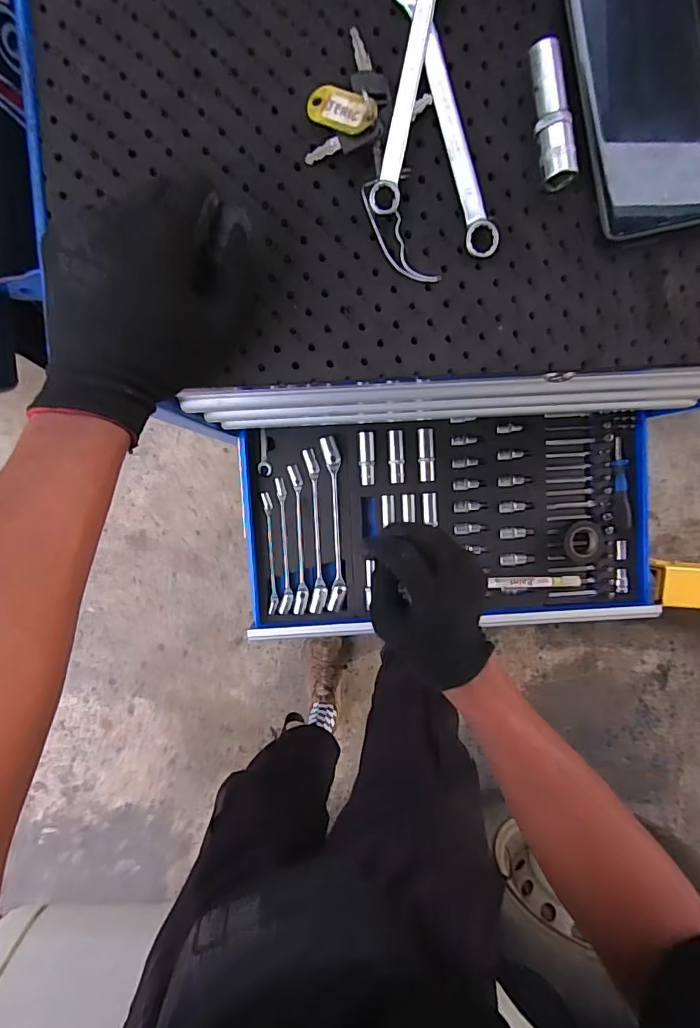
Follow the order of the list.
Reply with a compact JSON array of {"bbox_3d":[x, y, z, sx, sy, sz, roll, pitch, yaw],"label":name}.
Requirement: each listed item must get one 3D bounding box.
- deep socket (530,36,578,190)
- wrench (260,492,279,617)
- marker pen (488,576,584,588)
[{"bbox_3d":[0.124,-0.248,0.297,0.019,0.015,0.084,-10,94,-2],"label":"deep socket"},{"bbox_3d":[-0.119,0.059,0.721,0.015,0.007,0.181,-3,96,-2],"label":"wrench"},{"bbox_3d":[0.277,0.102,0.724,0.142,0.014,0.018,0,94,-3],"label":"marker pen"}]

